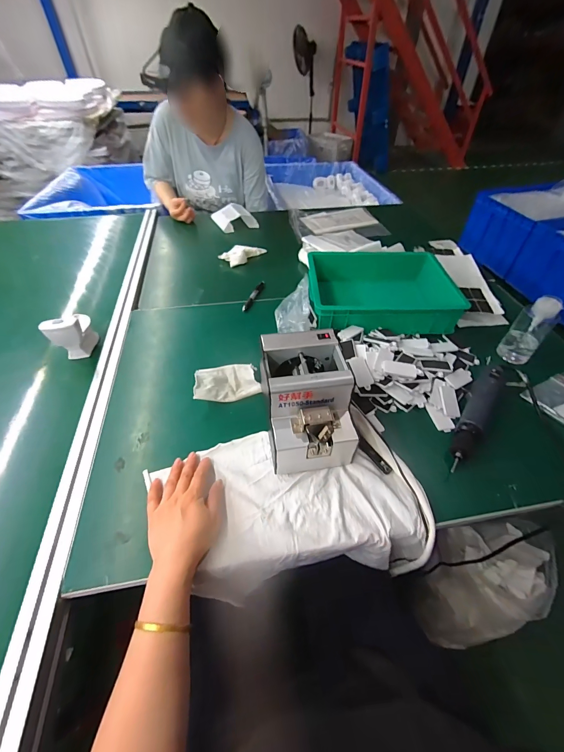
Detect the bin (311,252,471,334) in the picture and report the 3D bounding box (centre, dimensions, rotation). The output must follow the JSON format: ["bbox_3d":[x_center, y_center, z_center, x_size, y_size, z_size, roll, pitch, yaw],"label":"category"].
[{"bbox_3d":[0.241,-0.212,0.790,0.335,0.087,0.252,-1,46,-1],"label":"bin"}]

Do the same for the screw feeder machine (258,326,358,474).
[{"bbox_3d":[0.039,0.041,0.509,0.126,0.141,0.178,-9,47,-8],"label":"screw feeder machine"}]

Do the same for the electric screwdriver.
[{"bbox_3d":[0.348,0.065,0.560,0.042,0.032,0.242,27,52,24],"label":"electric screwdriver"}]

